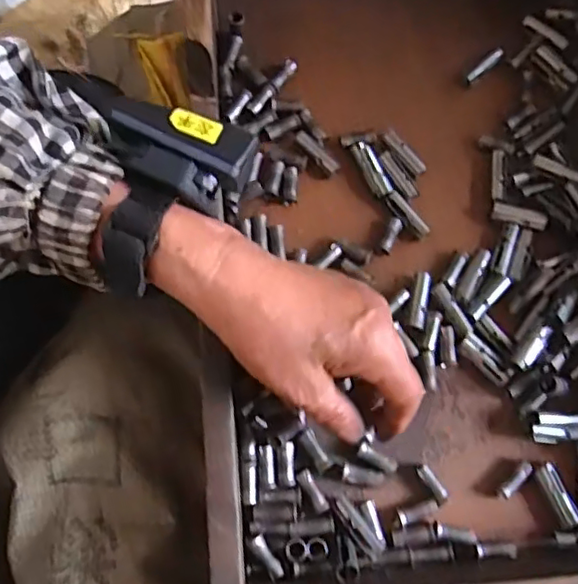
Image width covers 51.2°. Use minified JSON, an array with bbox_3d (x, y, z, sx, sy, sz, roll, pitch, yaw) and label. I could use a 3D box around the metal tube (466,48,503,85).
[{"bbox_3d":[0.142,-0.163,0.437,0.034,0.008,0.007,-41,76,-14],"label":"metal tube"}]

